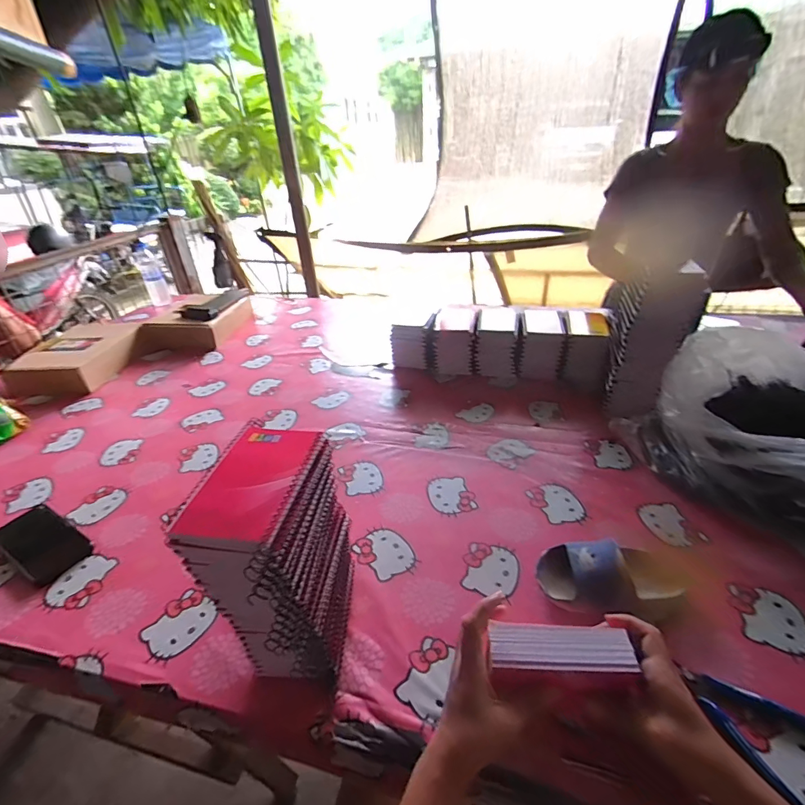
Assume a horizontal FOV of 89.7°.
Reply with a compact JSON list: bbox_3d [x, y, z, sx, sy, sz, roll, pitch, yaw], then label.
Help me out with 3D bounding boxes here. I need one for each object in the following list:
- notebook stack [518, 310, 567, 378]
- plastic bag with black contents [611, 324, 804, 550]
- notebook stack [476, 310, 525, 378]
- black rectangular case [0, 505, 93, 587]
[{"bbox_3d":[0.324,-0.144,0.964,0.105,0.109,0.146,6,34,12],"label":"notebook stack"},{"bbox_3d":[0.581,0.046,0.615,0.329,0.174,0.325,-9,34,-11],"label":"plastic bag with black contents"},{"bbox_3d":[0.232,-0.152,0.976,0.104,0.117,0.130,5,34,11],"label":"notebook stack"},{"bbox_3d":[-0.538,0.206,0.601,0.162,0.017,0.074,17,38,27],"label":"black rectangular case"}]

